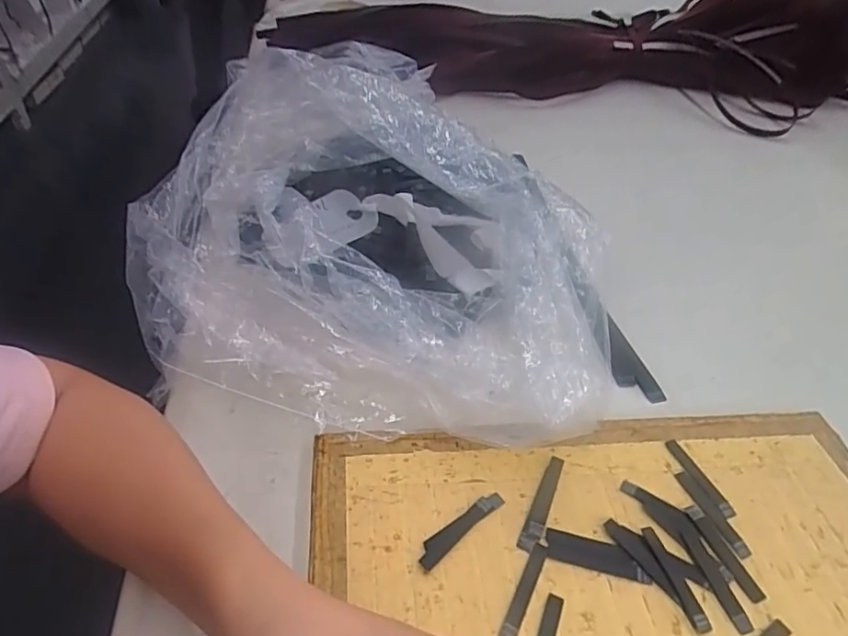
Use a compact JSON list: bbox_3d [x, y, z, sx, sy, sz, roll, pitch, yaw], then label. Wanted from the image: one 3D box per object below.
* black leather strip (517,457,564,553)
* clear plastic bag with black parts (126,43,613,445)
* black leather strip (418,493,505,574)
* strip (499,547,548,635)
[{"bbox_3d":[0.078,0.118,0.351,0.012,0.004,0.071,20,46,18],"label":"black leather strip"},{"bbox_3d":[-0.054,-0.084,0.457,0.382,0.119,0.355,1,43,-1],"label":"clear plastic bag with black parts"},{"bbox_3d":[0.022,0.128,0.335,0.068,0.005,0.014,-31,52,-30],"label":"black leather strip"},{"bbox_3d":[0.058,0.156,0.309,0.010,0.004,0.058,21,46,20],"label":"strip"}]

